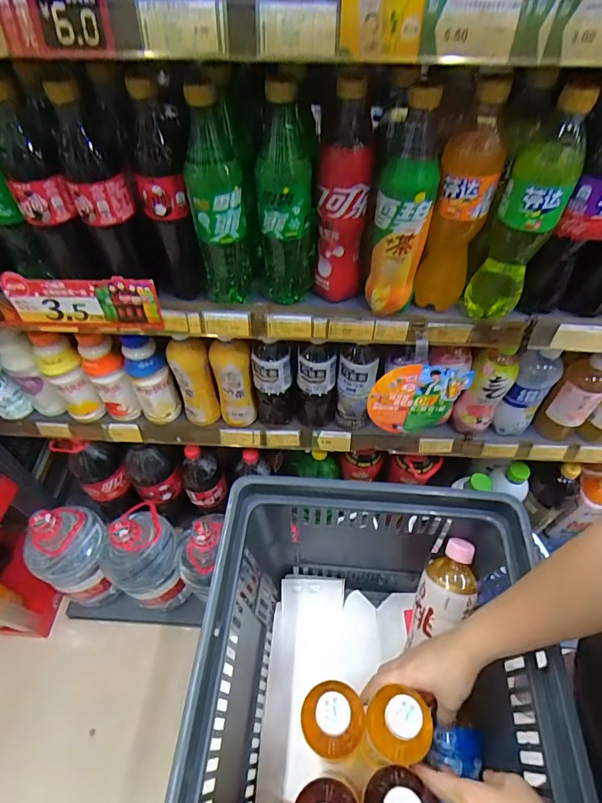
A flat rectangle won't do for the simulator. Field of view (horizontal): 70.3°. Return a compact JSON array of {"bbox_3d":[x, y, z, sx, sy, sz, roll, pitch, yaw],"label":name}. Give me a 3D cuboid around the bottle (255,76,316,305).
[{"bbox_3d":[-0.016,-0.222,0.496,0.066,0.240,0.071,3,52,3],"label":"bottle"}]

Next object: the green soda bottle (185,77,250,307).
[{"bbox_3d":[-0.089,-0.222,0.490,0.070,0.228,0.072,-7,52,-5],"label":"green soda bottle"}]

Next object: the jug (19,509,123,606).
[{"bbox_3d":[-0.496,0.332,0.949,0.159,0.318,0.150,0,52,0],"label":"jug"}]

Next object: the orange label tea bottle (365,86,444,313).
[{"bbox_3d":[0.117,-0.213,0.477,0.062,0.225,0.077,18,54,14],"label":"orange label tea bottle"}]

